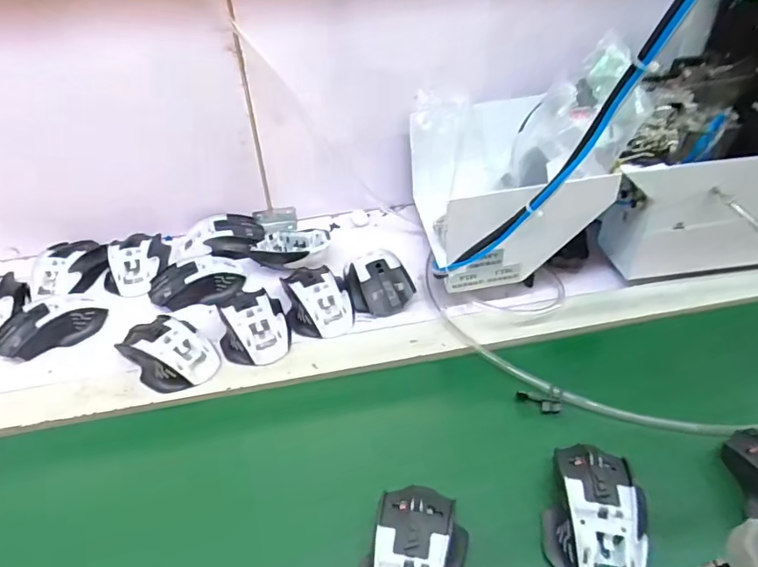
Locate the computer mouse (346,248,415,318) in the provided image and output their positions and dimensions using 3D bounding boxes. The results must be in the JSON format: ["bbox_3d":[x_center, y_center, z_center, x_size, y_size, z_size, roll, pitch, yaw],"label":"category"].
[{"bbox_3d":[-0.002,-0.003,0.604,0.069,0.033,0.093,-20,46,-17],"label":"computer mouse"}]

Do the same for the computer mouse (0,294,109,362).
[{"bbox_3d":[-0.372,0.043,0.577,0.107,0.034,0.064,-26,48,-23],"label":"computer mouse"}]

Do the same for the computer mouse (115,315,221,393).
[{"bbox_3d":[-0.222,0.070,0.537,0.109,0.032,0.068,29,52,29],"label":"computer mouse"}]

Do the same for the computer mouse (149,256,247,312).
[{"bbox_3d":[-0.223,-0.005,0.624,0.108,0.033,0.061,-12,44,-9],"label":"computer mouse"}]

